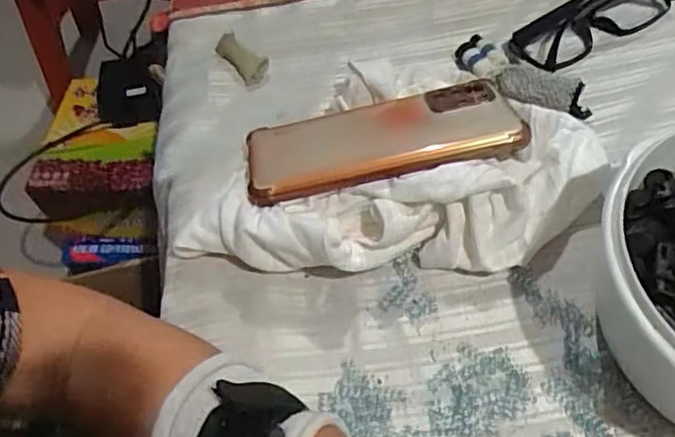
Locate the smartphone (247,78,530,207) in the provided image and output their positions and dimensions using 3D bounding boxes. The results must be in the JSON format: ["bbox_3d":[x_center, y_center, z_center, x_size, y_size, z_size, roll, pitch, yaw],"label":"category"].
[{"bbox_3d":[0.024,-0.050,0.368,0.157,0.010,0.077,-14,38,-2],"label":"smartphone"}]

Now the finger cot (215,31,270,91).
[{"bbox_3d":[-0.073,-0.121,0.458,0.021,0.017,0.058,-35,59,-17],"label":"finger cot"}]

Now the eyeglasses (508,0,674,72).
[{"bbox_3d":[0.187,-0.142,0.429,0.131,0.023,0.035,-25,57,-11],"label":"eyeglasses"}]

